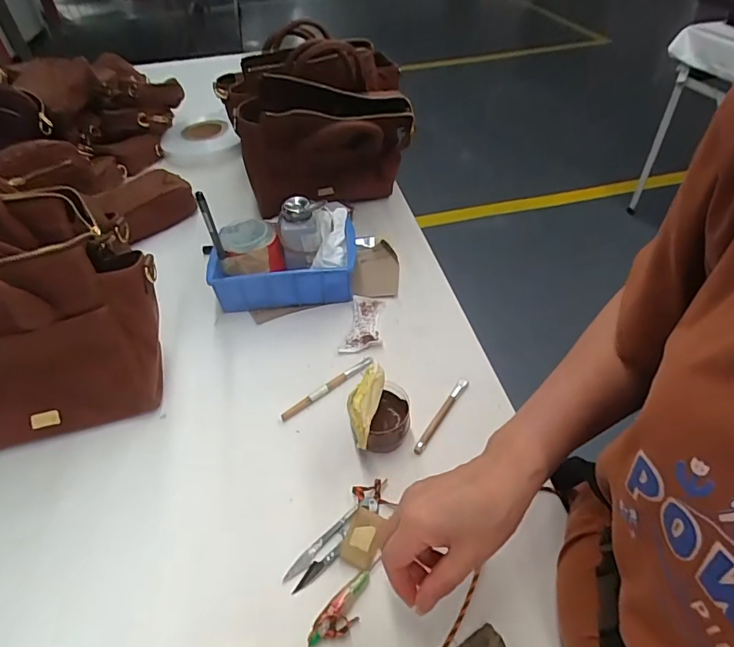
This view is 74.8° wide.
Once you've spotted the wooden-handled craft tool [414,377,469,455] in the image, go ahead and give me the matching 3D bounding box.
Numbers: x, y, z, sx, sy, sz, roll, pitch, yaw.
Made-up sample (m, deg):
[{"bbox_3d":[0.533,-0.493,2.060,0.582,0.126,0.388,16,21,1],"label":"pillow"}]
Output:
[{"bbox_3d":[0.082,0.098,0.521,0.010,0.008,0.110,24,51,25],"label":"wooden-handled craft tool"}]

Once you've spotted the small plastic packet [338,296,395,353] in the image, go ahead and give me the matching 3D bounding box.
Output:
[{"bbox_3d":[-0.002,-0.001,0.624,0.050,0.006,0.101,2,45,6],"label":"small plastic packet"}]

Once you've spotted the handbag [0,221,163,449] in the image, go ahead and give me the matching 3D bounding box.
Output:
[{"bbox_3d":[-0.354,0.018,0.481,0.291,0.218,0.088,-13,45,-9],"label":"handbag"}]

